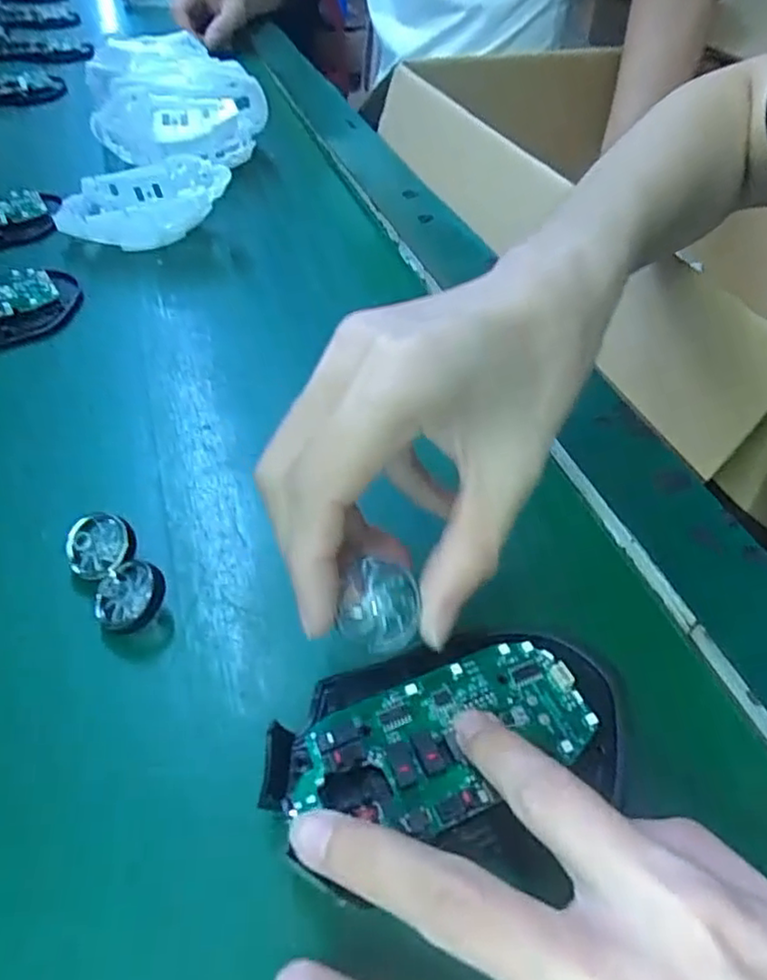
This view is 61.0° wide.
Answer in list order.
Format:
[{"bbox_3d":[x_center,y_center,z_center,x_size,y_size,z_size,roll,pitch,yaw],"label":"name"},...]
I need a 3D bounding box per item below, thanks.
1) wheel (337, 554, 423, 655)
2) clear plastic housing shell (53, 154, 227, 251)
[{"bbox_3d":[0.000,0.035,0.192,0.020,0.012,0.024,12,74,3],"label":"wheel"},{"bbox_3d":[-0.157,-0.182,0.422,0.103,0.041,0.069,-4,46,-8],"label":"clear plastic housing shell"}]

